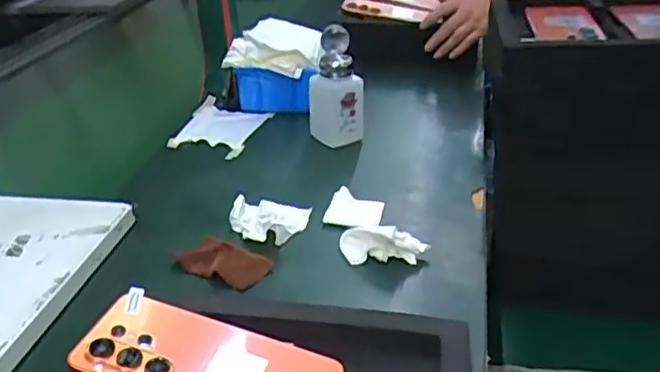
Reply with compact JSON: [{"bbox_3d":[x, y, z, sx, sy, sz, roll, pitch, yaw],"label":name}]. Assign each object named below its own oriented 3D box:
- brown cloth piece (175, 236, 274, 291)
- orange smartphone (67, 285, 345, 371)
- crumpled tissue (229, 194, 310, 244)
[{"bbox_3d":[-0.095,0.070,0.584,0.085,0.019,0.051,16,34,29],"label":"brown cloth piece"},{"bbox_3d":[-0.079,0.116,0.428,0.169,0.010,0.078,16,33,8],"label":"orange smartphone"},{"bbox_3d":[-0.057,0.034,0.625,0.077,0.034,0.063,-6,30,-6],"label":"crumpled tissue"}]

